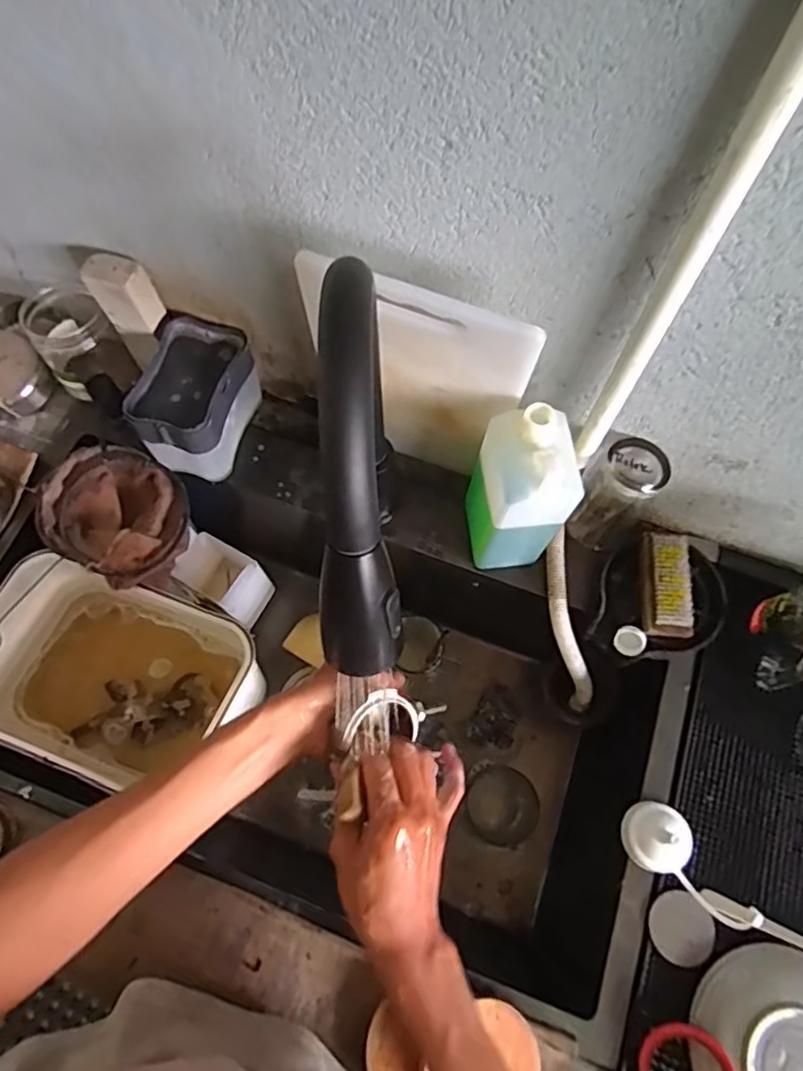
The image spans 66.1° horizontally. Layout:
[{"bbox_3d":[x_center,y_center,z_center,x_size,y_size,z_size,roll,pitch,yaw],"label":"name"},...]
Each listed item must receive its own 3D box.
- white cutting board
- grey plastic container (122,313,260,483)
[{"bbox_3d":[0.009,-0.129,0.563,0.179,0.290,0.014,18,76,2],"label":"white cutting board"},{"bbox_3d":[-0.216,-0.145,0.666,0.094,0.104,0.142,14,68,4],"label":"grey plastic container"}]

